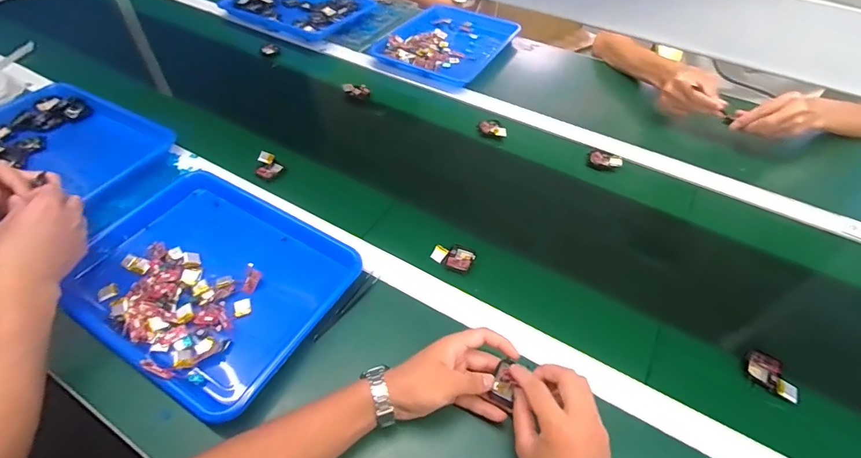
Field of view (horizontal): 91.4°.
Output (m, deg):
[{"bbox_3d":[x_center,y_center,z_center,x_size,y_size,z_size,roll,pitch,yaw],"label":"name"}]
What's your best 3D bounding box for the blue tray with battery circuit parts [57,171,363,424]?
[{"bbox_3d":[-0.286,0.061,0.549,0.331,0.037,0.260,26,54,19],"label":"blue tray with battery circuit parts"}]

